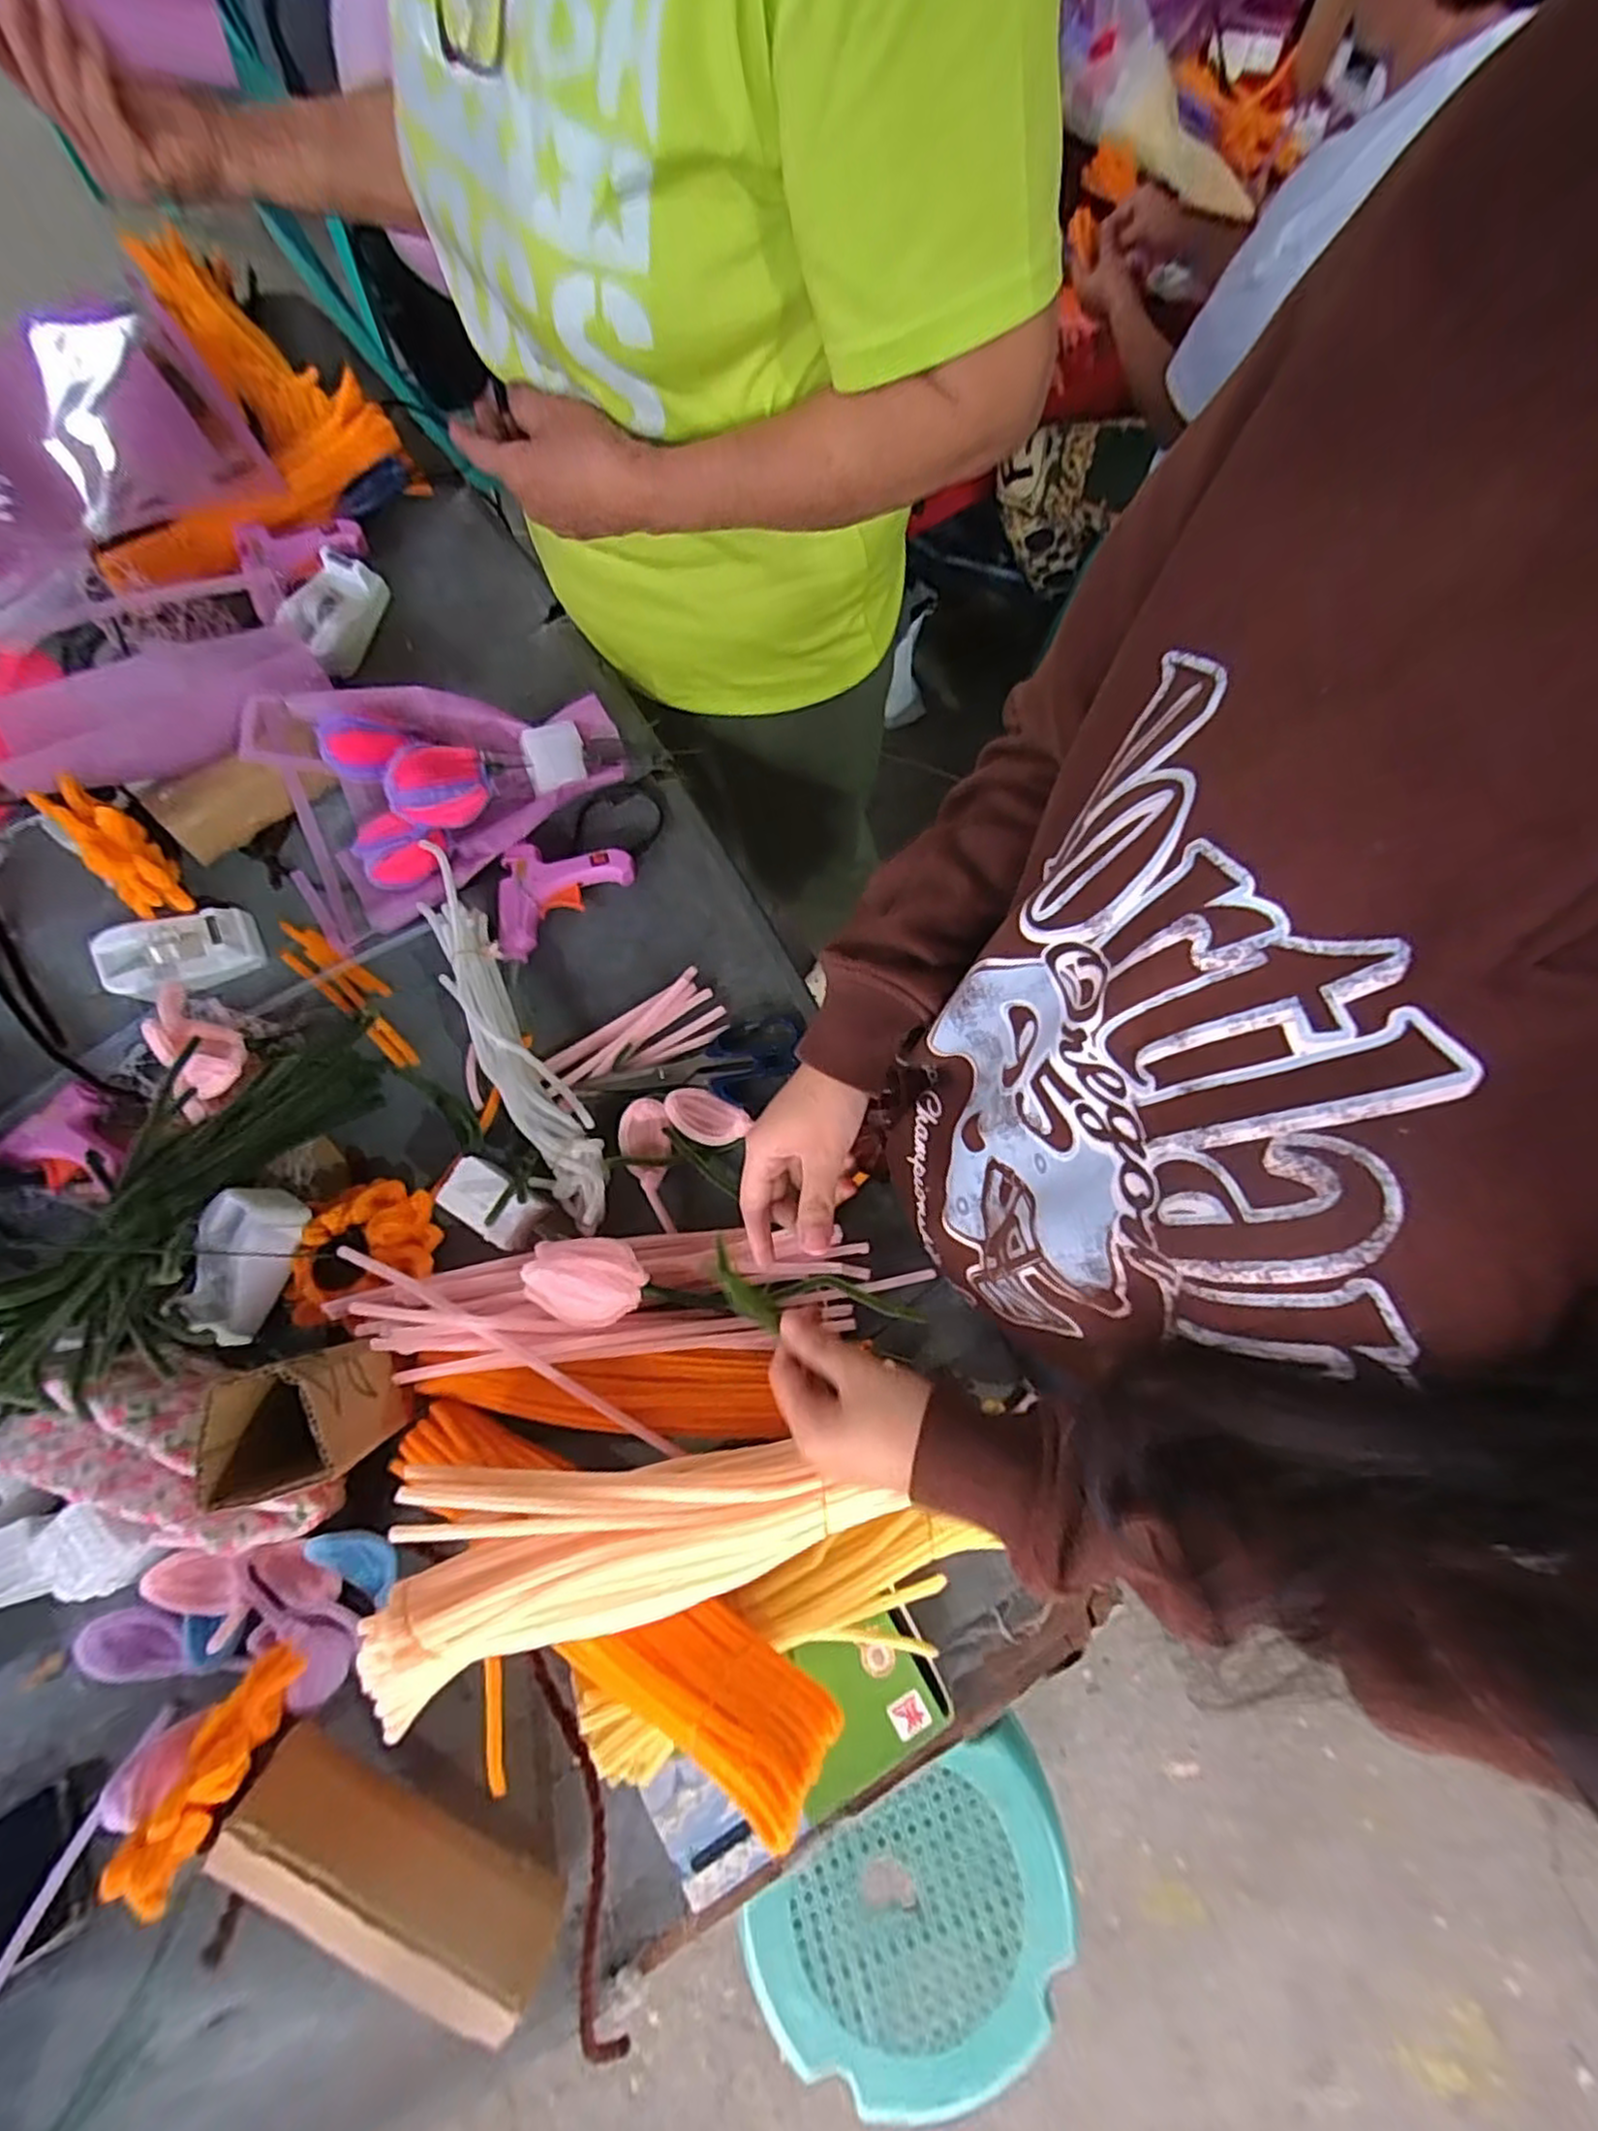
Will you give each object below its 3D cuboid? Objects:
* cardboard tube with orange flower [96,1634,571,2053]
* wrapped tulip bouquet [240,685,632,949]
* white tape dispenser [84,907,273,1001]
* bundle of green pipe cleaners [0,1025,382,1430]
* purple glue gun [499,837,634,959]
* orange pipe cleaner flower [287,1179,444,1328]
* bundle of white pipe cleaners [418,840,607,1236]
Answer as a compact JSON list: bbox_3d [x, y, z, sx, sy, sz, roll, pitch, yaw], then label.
[{"bbox_3d":[-0.238,0.418,0.406,0.234,0.068,0.084,33,76,-3],"label":"cardboard tube with orange flower"},{"bbox_3d":[-0.288,-0.239,0.617,0.277,0.096,0.183,-23,73,-6],"label":"wrapped tulip bouquet"},{"bbox_3d":[-0.485,-0.088,0.590,0.102,0.036,0.053,-19,73,-4],"label":"white tape dispenser"},{"bbox_3d":[-0.404,0.083,0.504,0.096,0.108,0.286,18,53,7],"label":"bundle of green pipe cleaners"},{"bbox_3d":[-0.208,-0.150,0.628,0.072,0.034,0.126,43,78,13],"label":"purple glue gun"},{"bbox_3d":[-0.313,0.126,0.532,0.109,0.041,0.085,-23,73,-6],"label":"orange pipe cleaner flower"},{"bbox_3d":[-0.217,-0.022,0.576,0.053,0.049,0.313,-26,73,-7],"label":"bundle of white pipe cleaners"}]

